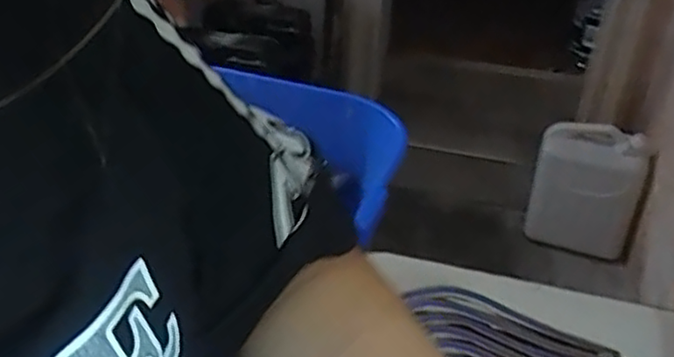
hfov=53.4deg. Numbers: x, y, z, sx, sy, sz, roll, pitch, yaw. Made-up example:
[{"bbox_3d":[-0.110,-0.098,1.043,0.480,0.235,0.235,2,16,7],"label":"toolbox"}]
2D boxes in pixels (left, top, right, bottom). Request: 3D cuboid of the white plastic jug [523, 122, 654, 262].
[{"bbox_3d":[0.674,0.040,1.828,0.279,0.372,0.133,22,38,27],"label":"white plastic jug"}]

